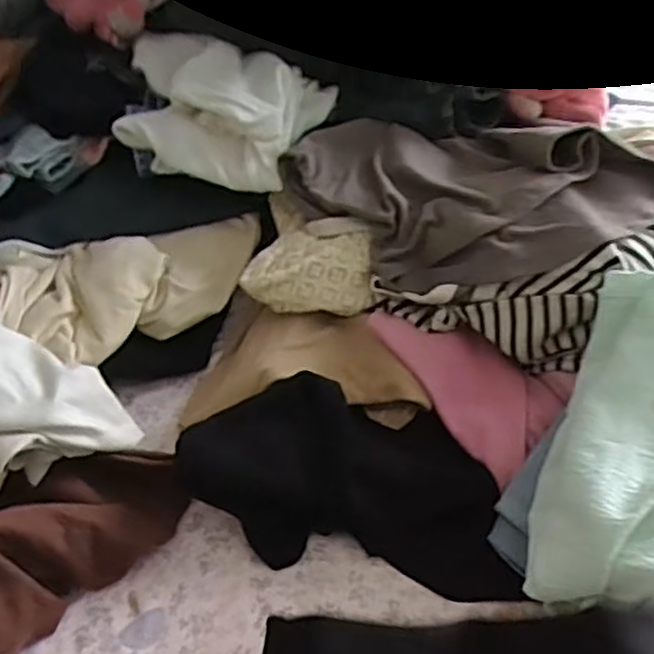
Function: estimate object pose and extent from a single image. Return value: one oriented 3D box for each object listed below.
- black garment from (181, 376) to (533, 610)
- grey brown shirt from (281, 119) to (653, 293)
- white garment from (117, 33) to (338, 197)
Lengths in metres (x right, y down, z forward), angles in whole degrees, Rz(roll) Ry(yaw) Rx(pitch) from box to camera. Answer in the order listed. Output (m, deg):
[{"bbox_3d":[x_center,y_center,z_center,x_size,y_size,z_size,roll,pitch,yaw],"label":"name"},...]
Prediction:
[{"bbox_3d":[0.024,0.123,0.569,0.277,0.081,0.139,18,48,1],"label":"black garment"},{"bbox_3d":[0.125,-0.140,0.669,0.328,0.082,0.226,34,56,31],"label":"grey brown shirt"},{"bbox_3d":[-0.115,-0.235,0.757,0.224,0.090,0.189,3,46,8],"label":"white garment"}]

